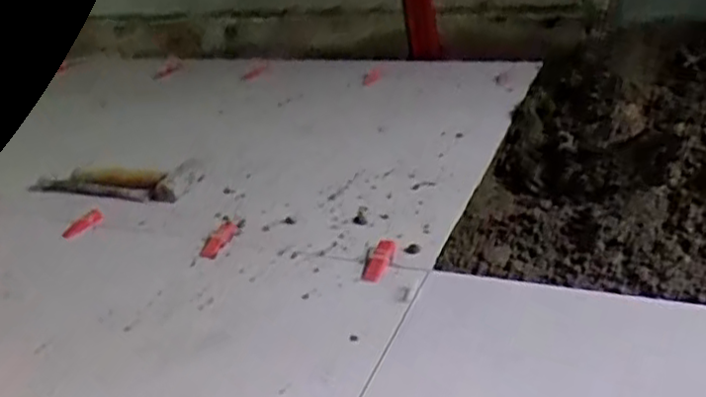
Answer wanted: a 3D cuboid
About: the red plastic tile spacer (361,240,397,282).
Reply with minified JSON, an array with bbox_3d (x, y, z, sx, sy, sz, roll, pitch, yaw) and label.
[{"bbox_3d":[0.036,0.082,0.934,0.028,0.011,0.085,6,31,23],"label":"red plastic tile spacer"}]

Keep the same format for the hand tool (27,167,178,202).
[{"bbox_3d":[-0.452,-0.028,1.254,0.312,0.032,0.071,5,30,22],"label":"hand tool"}]

